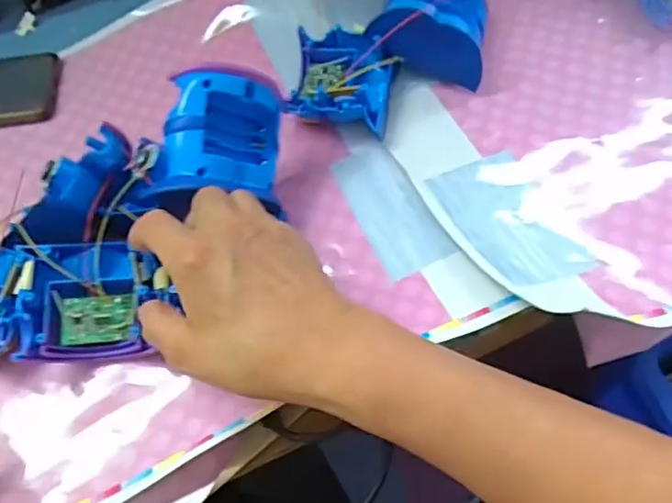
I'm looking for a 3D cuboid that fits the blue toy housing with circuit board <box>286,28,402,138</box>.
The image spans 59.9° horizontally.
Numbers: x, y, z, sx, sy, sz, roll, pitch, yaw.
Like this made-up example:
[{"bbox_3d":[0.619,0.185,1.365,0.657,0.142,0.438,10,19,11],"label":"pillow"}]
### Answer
[{"bbox_3d":[0.005,-0.126,0.444,0.075,0.040,0.081,8,61,9],"label":"blue toy housing with circuit board"}]

